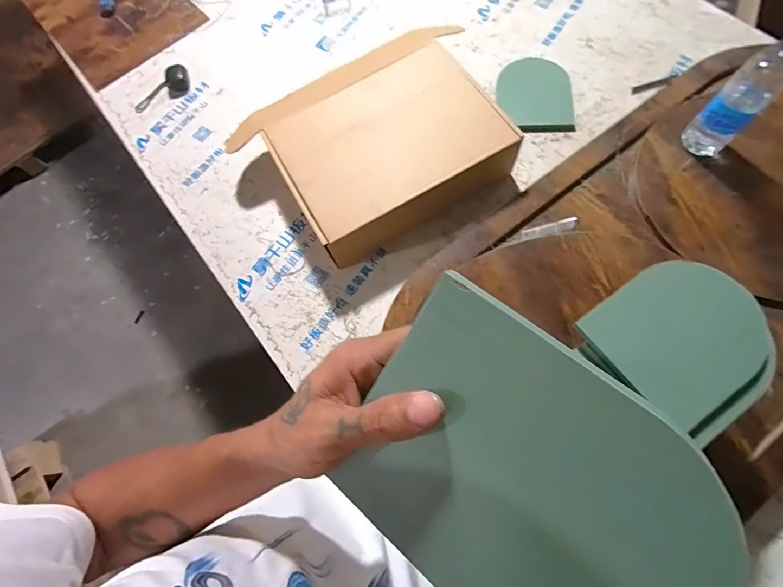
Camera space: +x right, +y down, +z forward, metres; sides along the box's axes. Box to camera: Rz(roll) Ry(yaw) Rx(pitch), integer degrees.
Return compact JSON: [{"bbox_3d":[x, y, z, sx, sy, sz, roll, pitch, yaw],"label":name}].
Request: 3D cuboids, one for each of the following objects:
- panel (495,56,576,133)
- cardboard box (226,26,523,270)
[{"bbox_3d":[0.289,-0.406,0.787,0.143,0.009,0.181,0,72,6],"label":"panel"},{"bbox_3d":[-0.029,-0.277,0.726,0.415,0.108,0.354,-28,71,-4],"label":"cardboard box"}]

